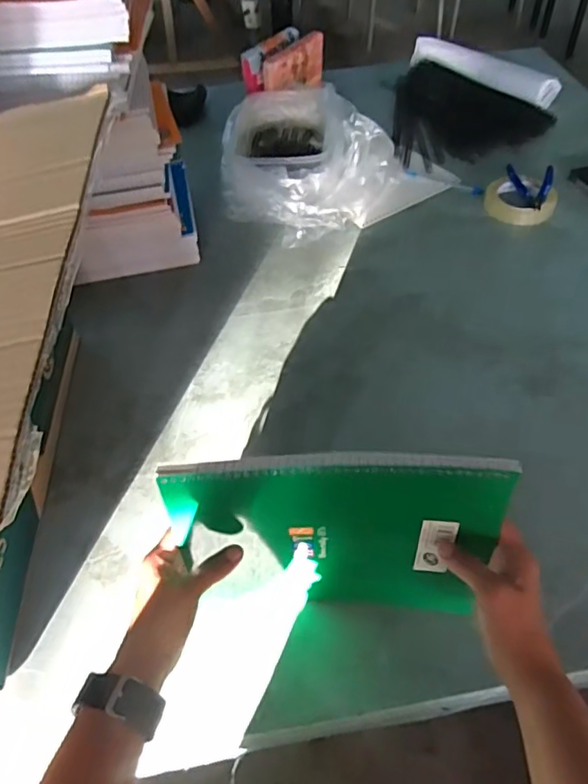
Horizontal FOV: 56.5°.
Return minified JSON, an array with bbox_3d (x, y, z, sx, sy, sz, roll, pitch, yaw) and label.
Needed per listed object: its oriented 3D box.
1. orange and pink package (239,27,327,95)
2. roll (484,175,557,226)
[{"bbox_3d":[-0.016,-0.624,1.043,0.158,0.080,0.069,-37,58,-23],"label":"orange and pink package"},{"bbox_3d":[0.358,-0.305,0.864,0.105,0.023,0.105,-2,52,2],"label":"roll"}]

